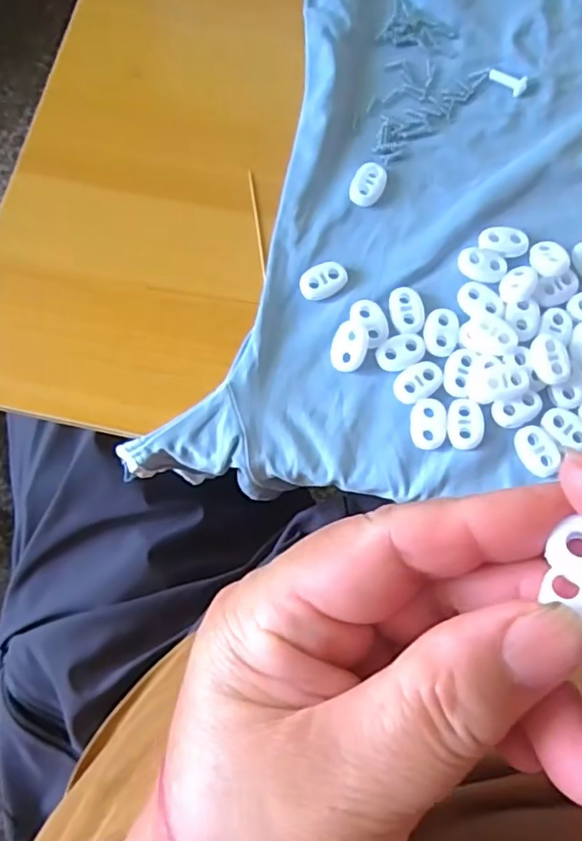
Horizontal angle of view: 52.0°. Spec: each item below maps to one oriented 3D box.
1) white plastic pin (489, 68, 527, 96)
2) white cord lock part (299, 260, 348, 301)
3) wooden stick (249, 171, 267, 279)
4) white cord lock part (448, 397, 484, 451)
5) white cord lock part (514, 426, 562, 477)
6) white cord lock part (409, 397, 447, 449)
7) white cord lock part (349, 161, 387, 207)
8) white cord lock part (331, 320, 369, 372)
[{"bbox_3d":[0.110,-0.173,0.303,0.019,0.006,0.007,35,79,9],"label":"white plastic pin"},{"bbox_3d":[0.015,-0.065,0.275,0.022,0.005,0.015,-35,78,-7],"label":"white cord lock part"},{"bbox_3d":[-0.016,-0.094,0.288,0.004,0.005,0.062,-7,76,-1],"label":"wooden stick"},{"bbox_3d":[0.075,0.001,0.256,0.015,0.004,0.022,-2,76,1],"label":"white cord lock part"},{"bbox_3d":[0.105,0.013,0.254,0.014,0.004,0.022,-23,76,-5],"label":"white cord lock part"},{"bbox_3d":[0.059,0.001,0.259,0.015,0.004,0.022,0,76,1],"label":"white cord lock part"},{"bbox_3d":[0.037,-0.114,0.287,0.015,0.005,0.022,33,79,9],"label":"white cord lock part"},{"bbox_3d":[0.026,-0.033,0.266,0.015,0.007,0.021,11,76,4],"label":"white cord lock part"}]

